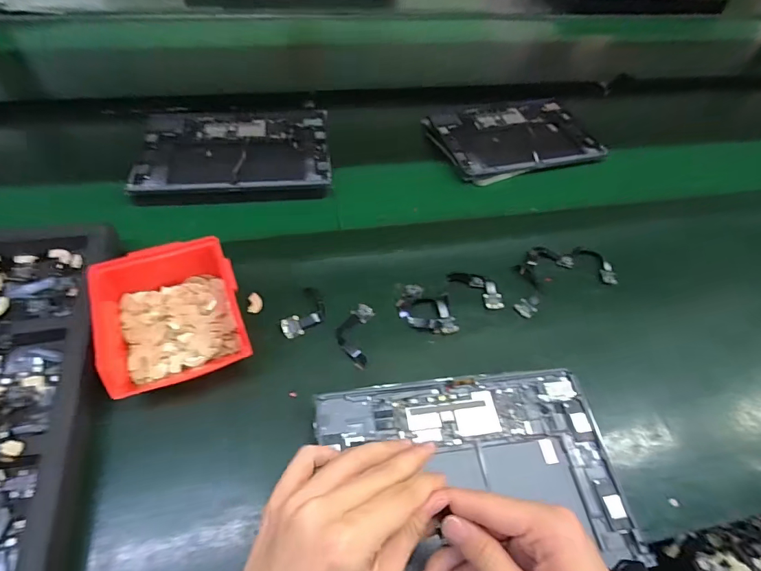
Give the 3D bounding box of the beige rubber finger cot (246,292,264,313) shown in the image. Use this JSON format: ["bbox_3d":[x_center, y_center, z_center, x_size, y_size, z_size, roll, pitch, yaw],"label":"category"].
[{"bbox_3d":[-0.140,0.019,0.472,0.016,0.004,0.026,-2,51,-6],"label":"beige rubber finger cot"}]

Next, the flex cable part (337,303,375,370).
[{"bbox_3d":[-0.029,0.051,0.459,0.036,0.004,0.076,9,52,1],"label":"flex cable part"}]

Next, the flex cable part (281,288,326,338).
[{"bbox_3d":[-0.081,0.030,0.466,0.036,0.008,0.069,20,53,9],"label":"flex cable part"}]

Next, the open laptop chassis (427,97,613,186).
[{"bbox_3d":[0.215,-0.243,0.687,0.257,0.022,0.172,-15,56,-17],"label":"open laptop chassis"}]

